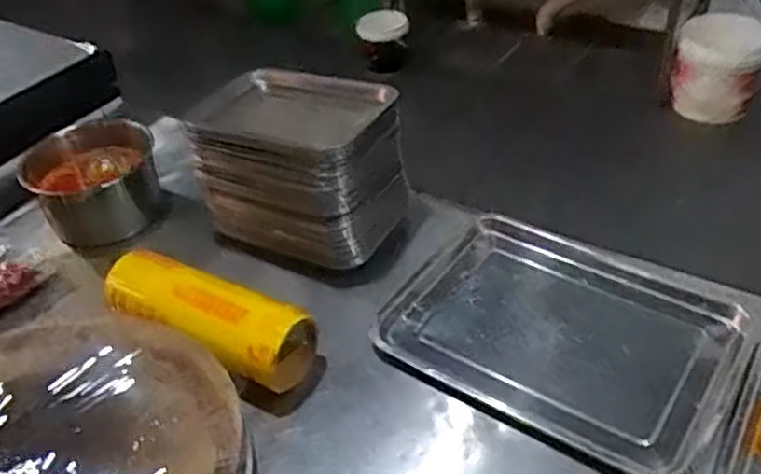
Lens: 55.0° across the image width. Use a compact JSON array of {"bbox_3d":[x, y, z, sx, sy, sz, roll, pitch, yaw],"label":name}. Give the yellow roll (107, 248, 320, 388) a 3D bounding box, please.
[{"bbox_3d":[-0.217,0.095,0.875,0.274,0.088,0.092,18,44,25],"label":"yellow roll"}]

